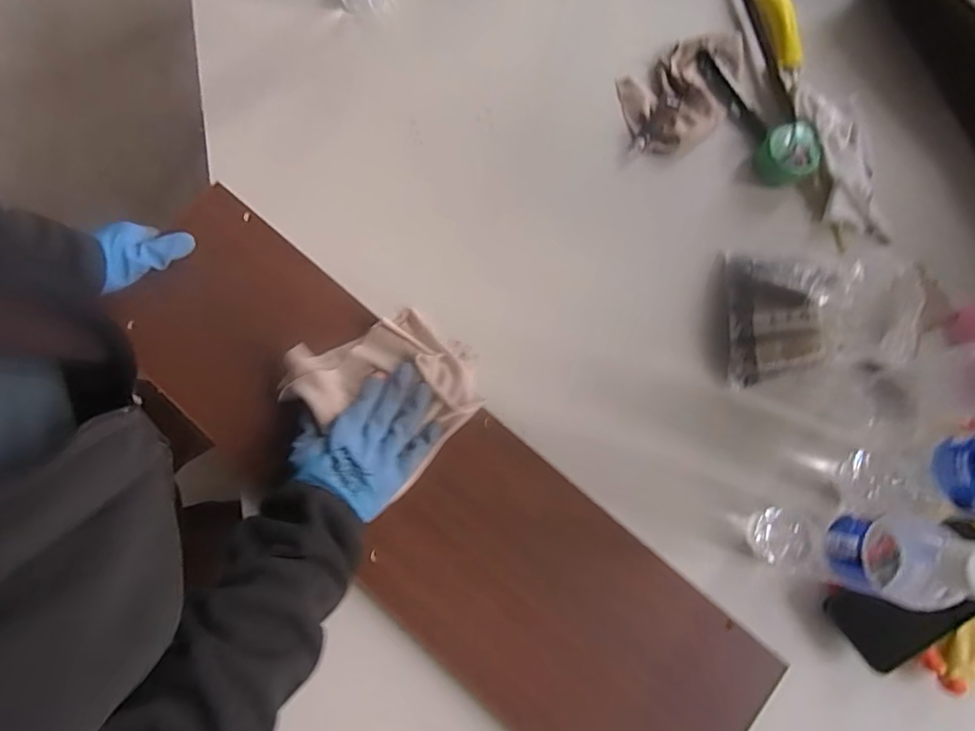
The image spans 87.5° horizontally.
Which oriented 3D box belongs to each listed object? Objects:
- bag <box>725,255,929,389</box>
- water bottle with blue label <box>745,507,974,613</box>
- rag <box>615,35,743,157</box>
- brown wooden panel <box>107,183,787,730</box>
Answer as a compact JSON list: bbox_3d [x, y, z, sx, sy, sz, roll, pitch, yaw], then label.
[{"bbox_3d":[0.346,-0.056,0.540,0.162,0.090,0.152,7,74,2],"label":"bag"},{"bbox_3d":[0.299,0.151,0.418,0.058,0.222,0.067,13,74,3],"label":"water bottle with blue label"},{"bbox_3d":[0.254,-0.343,0.646,0.195,0.023,0.123,-32,77,-9],"label":"rag"},{"bbox_3d":[-0.078,0.124,0.524,0.761,0.023,0.212,39,78,9],"label":"brown wooden panel"}]

